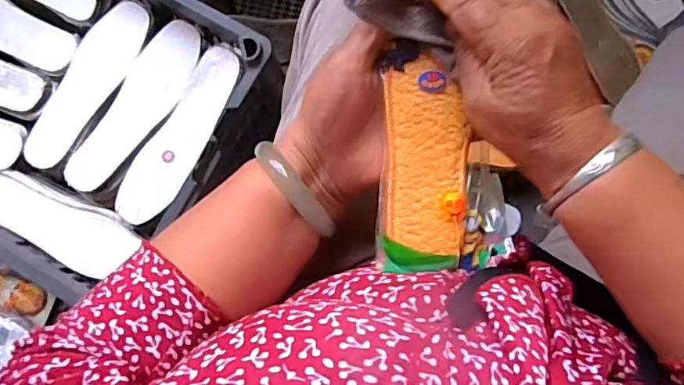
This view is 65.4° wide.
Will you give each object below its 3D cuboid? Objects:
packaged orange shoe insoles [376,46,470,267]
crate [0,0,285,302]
[{"bbox_3d":[0.051,-0.018,0.329,0.052,0.017,0.131,3,88,4],"label":"packaged orange shoe insoles"},{"bbox_3d":[-0.366,-0.129,0.628,0.474,0.098,0.343,31,89,5],"label":"crate"}]

